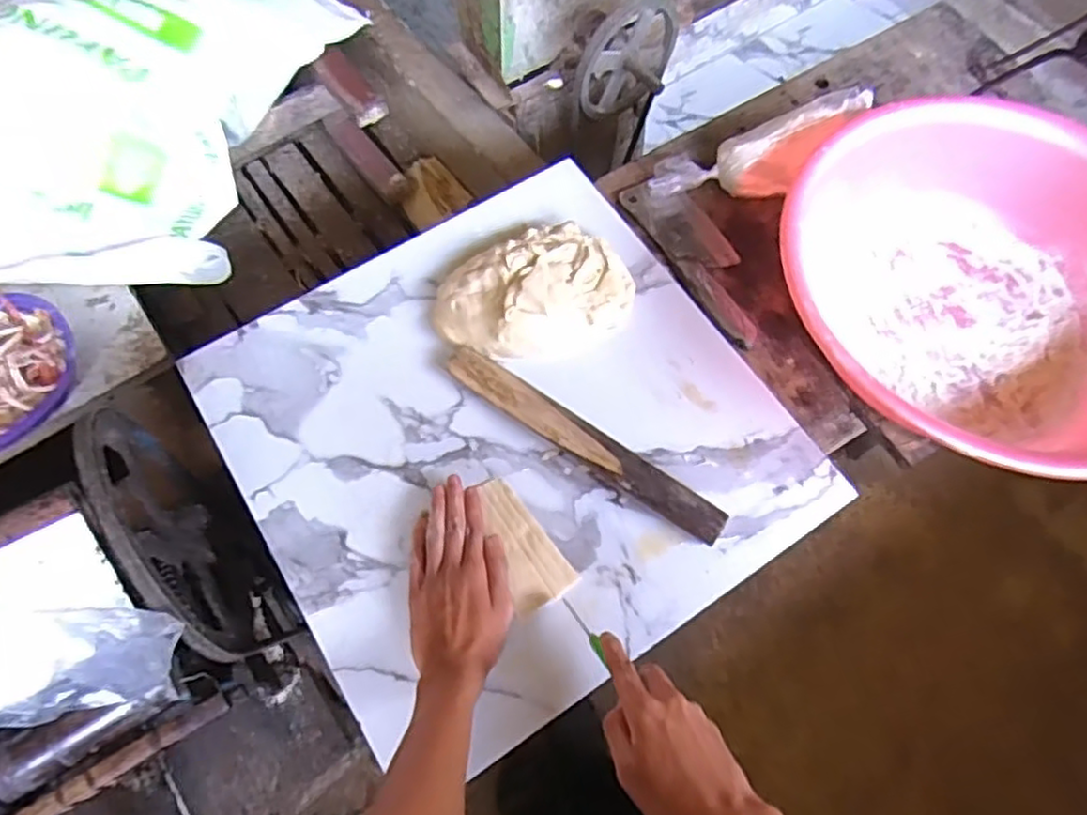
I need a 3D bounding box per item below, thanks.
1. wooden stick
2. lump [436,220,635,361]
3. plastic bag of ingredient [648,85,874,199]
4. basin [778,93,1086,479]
[{"bbox_3d":[0.035,0.032,0.655,0.302,0.035,0.035,35,69,11],"label":"wooden stick"},{"bbox_3d":[-0.011,-0.119,0.712,0.202,0.054,0.140,-18,69,-11],"label":"lump"},{"bbox_3d":[0.245,-0.287,0.780,0.245,0.055,0.083,-18,70,15],"label":"plastic bag of ingredient"},{"bbox_3d":[0.458,-0.121,0.713,0.398,0.180,0.426,1,67,-3],"label":"basin"}]

